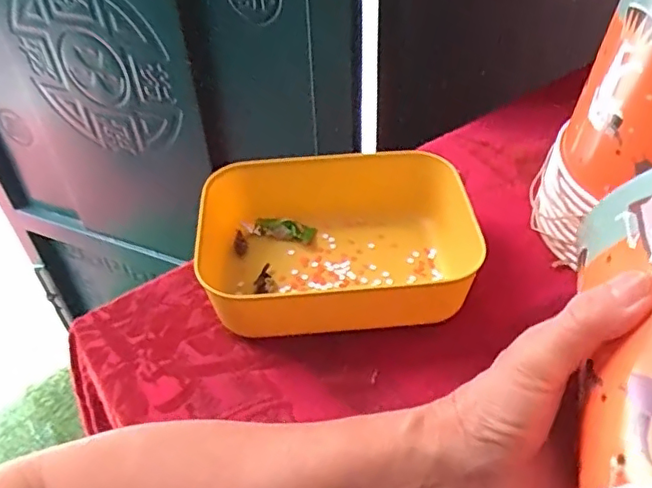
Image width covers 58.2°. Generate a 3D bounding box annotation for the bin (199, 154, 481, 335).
[{"bbox_3d":[0.010,0.000,0.437,0.209,0.059,0.144,-5,43,-2],"label":"bin"}]

